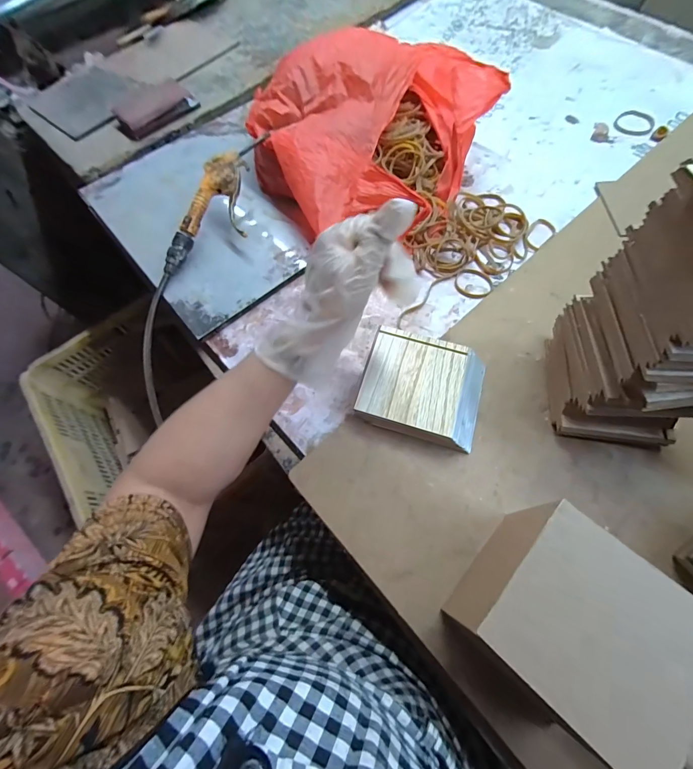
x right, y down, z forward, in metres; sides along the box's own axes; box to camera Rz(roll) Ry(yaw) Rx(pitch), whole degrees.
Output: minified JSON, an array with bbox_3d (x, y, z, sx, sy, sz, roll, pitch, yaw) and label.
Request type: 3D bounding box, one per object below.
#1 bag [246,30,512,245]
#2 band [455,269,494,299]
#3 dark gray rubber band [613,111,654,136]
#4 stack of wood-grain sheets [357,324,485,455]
[{"bbox_3d":[0.031,-0.373,0.504,0.305,0.123,0.338,32,72,16],"label":"bag"},{"bbox_3d":[0.171,-0.136,0.461,0.046,0.004,0.051,-8,66,0],"label":"band"},{"bbox_3d":[0.479,-0.435,0.571,0.057,0.004,0.067,26,70,14],"label":"dark gray rubber band"},{"bbox_3d":[0.086,0.003,0.384,0.129,0.032,0.109,15,68,10],"label":"stack of wood-grain sheets"}]

